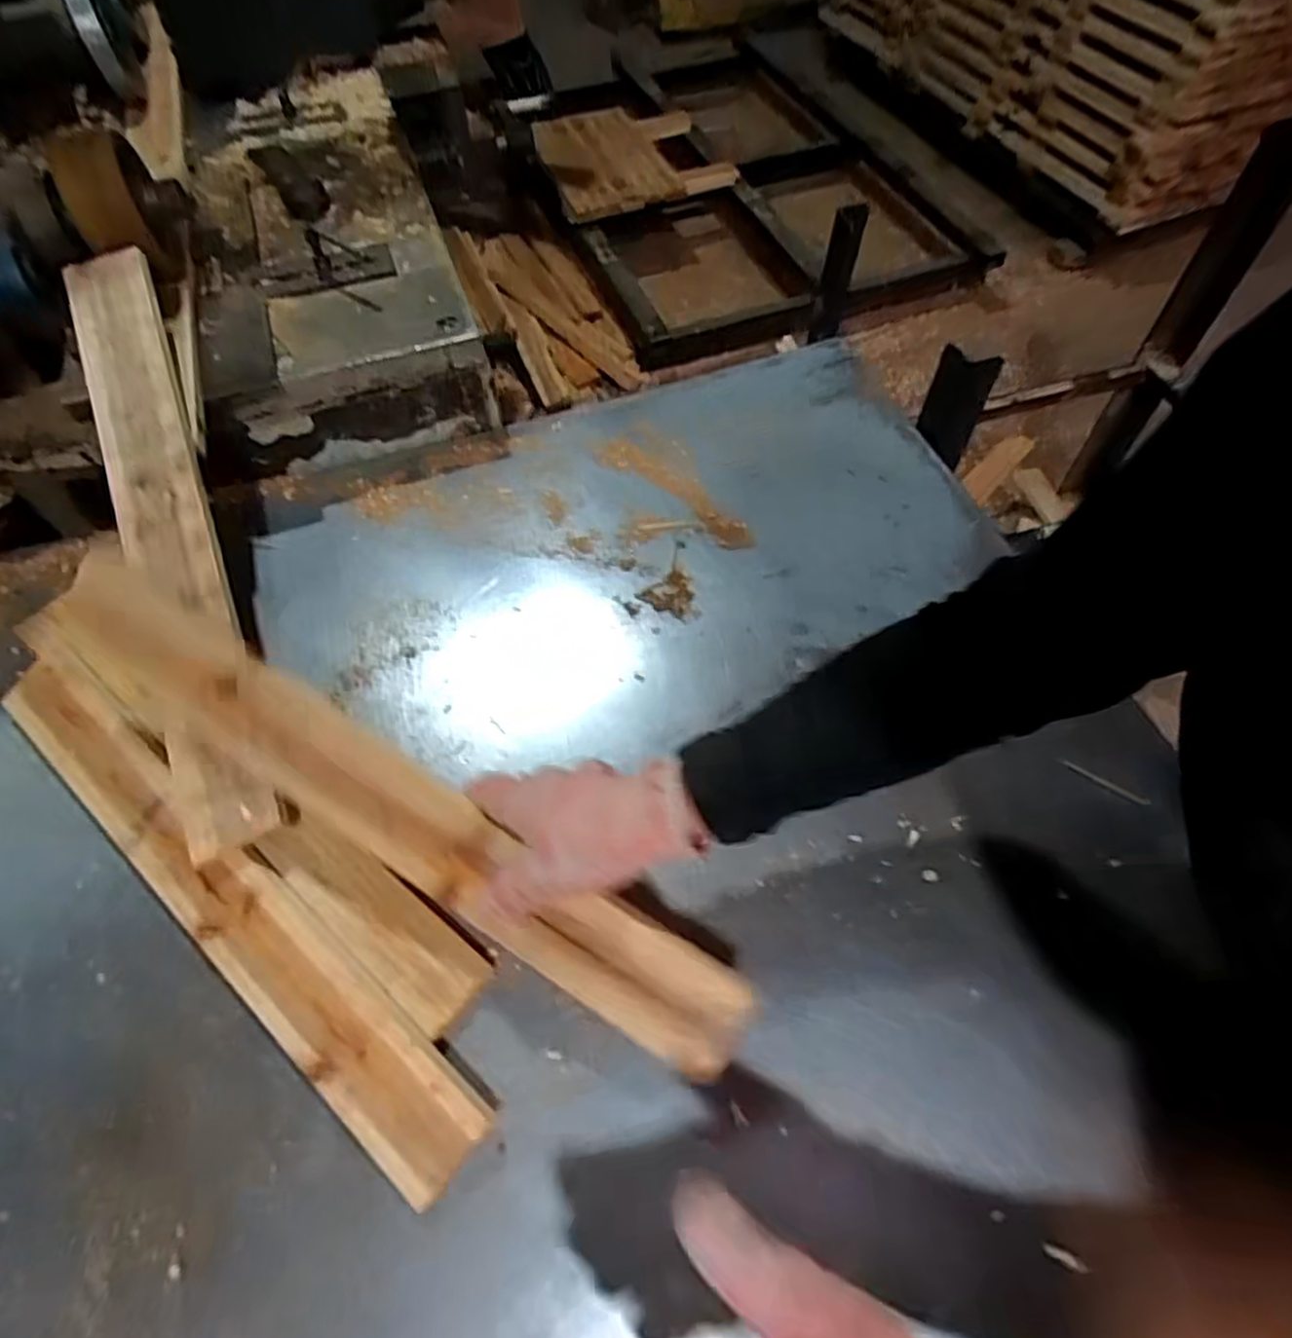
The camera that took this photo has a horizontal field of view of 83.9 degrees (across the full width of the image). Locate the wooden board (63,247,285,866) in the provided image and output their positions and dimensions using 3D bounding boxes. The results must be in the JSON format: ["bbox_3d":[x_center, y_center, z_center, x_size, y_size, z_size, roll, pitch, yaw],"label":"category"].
[{"bbox_3d":[-0.356,-0.115,0.527,0.066,0.024,0.498,-19,75,-11],"label":"wooden board"}]

